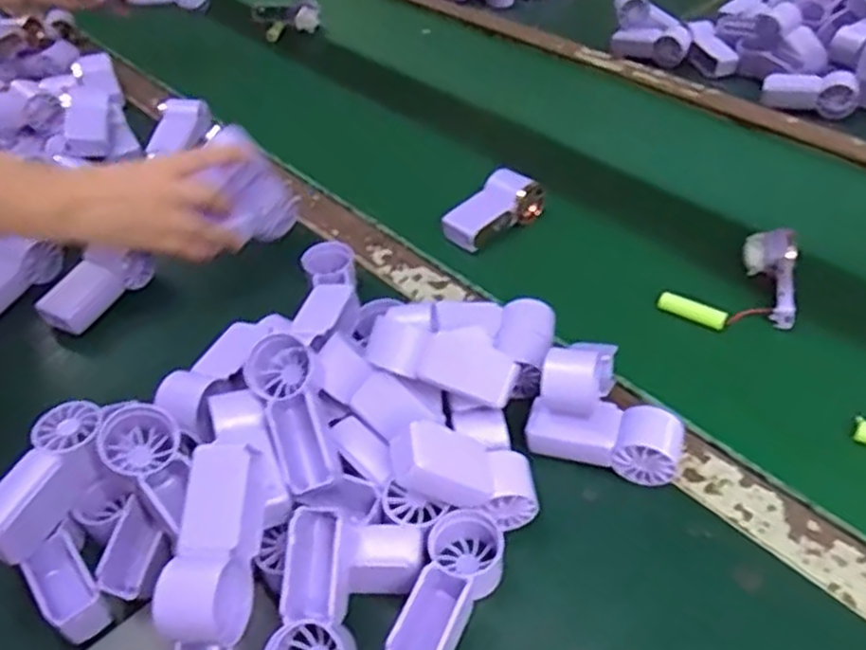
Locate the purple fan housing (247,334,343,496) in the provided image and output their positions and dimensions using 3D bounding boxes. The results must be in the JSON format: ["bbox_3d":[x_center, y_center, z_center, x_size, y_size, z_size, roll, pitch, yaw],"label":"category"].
[{"bbox_3d":[-0.081,0.054,0.441,0.039,0.034,0.093,-16,63,-12],"label":"purple fan housing"}]

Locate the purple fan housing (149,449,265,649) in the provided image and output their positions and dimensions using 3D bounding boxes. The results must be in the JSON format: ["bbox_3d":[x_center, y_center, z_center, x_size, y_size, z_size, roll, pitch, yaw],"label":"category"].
[{"bbox_3d":[-0.107,0.106,0.367,0.036,0.032,0.091,4,71,9],"label":"purple fan housing"}]

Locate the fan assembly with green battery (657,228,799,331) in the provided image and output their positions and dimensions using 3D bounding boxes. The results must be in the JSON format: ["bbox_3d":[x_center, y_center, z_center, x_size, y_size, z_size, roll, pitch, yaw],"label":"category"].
[{"bbox_3d":[0.240,-0.041,0.596,0.097,0.034,0.094,13,46,18],"label":"fan assembly with green battery"}]

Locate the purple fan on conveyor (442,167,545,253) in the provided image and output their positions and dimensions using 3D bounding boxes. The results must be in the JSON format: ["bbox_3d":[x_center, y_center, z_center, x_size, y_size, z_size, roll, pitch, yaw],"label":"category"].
[{"bbox_3d":[0.055,-0.107,0.679,0.095,0.041,0.040,-32,49,-27],"label":"purple fan on conveyor"}]

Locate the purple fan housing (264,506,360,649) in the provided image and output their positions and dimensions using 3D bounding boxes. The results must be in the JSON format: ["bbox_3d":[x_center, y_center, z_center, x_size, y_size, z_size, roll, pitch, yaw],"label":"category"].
[{"bbox_3d":[-0.062,0.145,0.383,0.042,0.036,0.097,0,72,4],"label":"purple fan housing"}]

